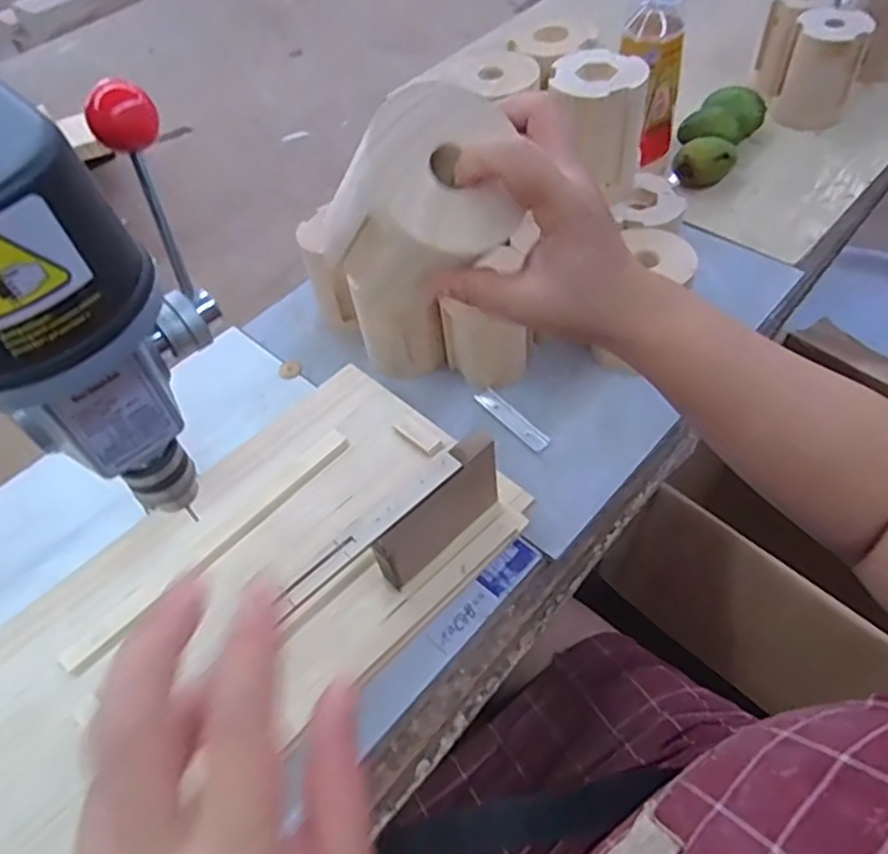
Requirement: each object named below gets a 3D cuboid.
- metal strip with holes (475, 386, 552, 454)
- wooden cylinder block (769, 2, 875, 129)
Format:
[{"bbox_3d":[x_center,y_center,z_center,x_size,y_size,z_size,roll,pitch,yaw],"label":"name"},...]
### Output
[{"bbox_3d":[0.060,-0.008,0.575,0.019,0.006,0.078,-36,58,-20],"label":"metal strip with holes"},{"bbox_3d":[0.435,-0.409,0.761,0.073,0.120,0.070,26,60,22],"label":"wooden cylinder block"}]

